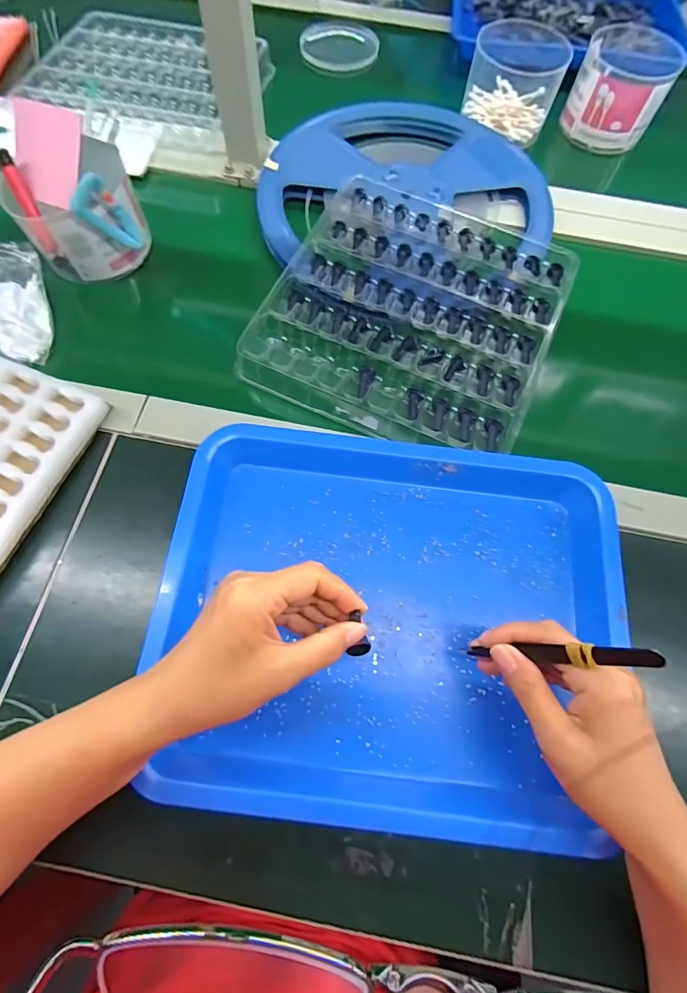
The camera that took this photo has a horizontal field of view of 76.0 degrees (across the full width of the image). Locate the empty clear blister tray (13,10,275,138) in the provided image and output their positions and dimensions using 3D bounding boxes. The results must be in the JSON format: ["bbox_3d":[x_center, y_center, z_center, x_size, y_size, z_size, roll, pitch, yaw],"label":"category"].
[{"bbox_3d":[-0.240,-0.530,0.554,0.249,0.034,0.210,14,69,3],"label":"empty clear blister tray"}]

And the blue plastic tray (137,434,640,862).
[{"bbox_3d":[0.032,0.085,0.320,0.320,0.030,0.274,9,69,1],"label":"blue plastic tray"}]

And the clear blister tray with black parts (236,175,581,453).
[{"bbox_3d":[0.071,-0.184,0.424,0.252,0.027,0.273,23,70,7],"label":"clear blister tray with black parts"}]

